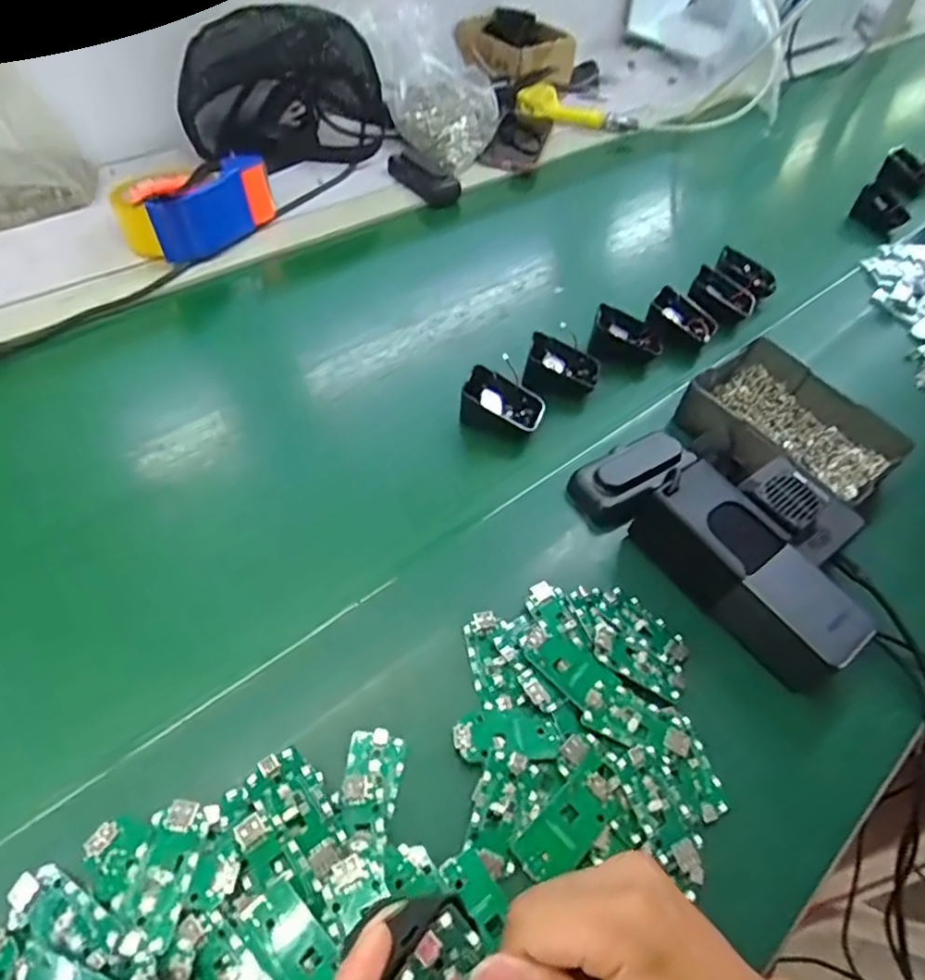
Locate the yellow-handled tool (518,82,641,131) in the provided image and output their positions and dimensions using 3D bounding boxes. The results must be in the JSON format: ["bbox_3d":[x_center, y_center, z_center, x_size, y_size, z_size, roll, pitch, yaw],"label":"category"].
[{"bbox_3d":[0.172,-0.569,0.965,0.180,0.047,0.039,3,50,-4],"label":"yellow-handled tool"}]

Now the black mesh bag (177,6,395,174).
[{"bbox_3d":[-0.211,-0.498,0.798,0.224,0.133,0.152,4,50,-2],"label":"black mesh bag"}]

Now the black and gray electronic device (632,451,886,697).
[{"bbox_3d":[0.195,0.055,0.439,0.059,0.057,0.154,-30,59,-27],"label":"black and gray electronic device"}]

